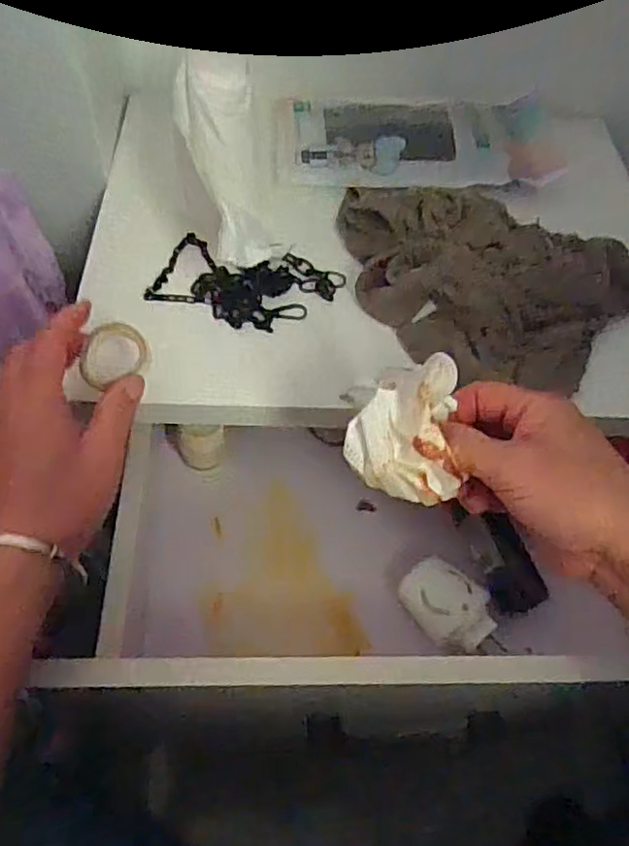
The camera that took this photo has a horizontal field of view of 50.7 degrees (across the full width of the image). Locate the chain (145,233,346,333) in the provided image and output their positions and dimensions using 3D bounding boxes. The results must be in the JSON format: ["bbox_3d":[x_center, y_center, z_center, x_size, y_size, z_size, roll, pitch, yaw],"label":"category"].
[{"bbox_3d":[-0.050,-0.103,0.494,0.126,0.009,0.078,16,55,6],"label":"chain"}]

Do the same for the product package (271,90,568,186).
[{"bbox_3d":[0.090,-0.252,0.589,0.245,0.028,0.119,2,55,-4],"label":"product package"}]

